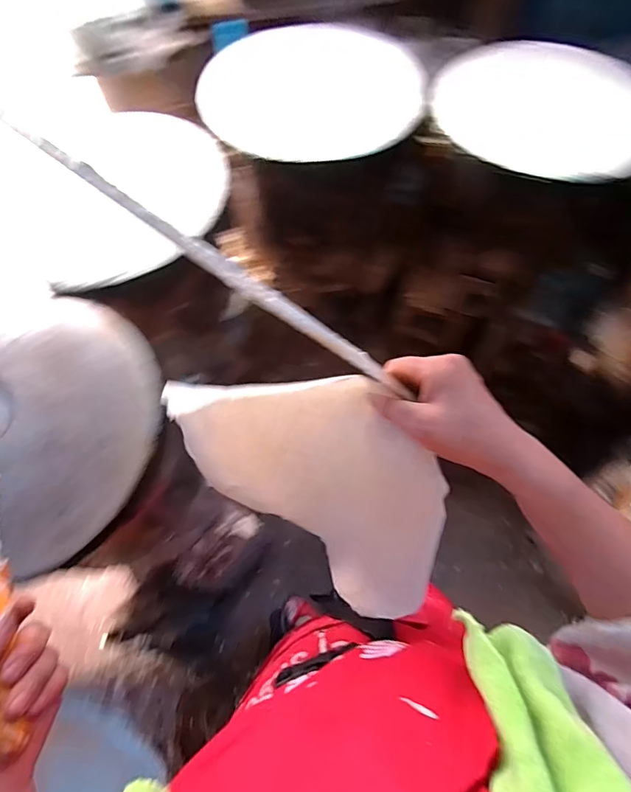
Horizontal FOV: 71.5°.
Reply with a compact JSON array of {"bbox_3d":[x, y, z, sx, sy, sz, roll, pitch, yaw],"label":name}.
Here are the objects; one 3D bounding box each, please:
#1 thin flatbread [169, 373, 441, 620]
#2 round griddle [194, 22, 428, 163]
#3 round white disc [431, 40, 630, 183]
[{"bbox_3d":[-0.011,0.085,0.452,0.288,0.230,0.128,36,74,15],"label":"thin flatbread"},{"bbox_3d":[-0.012,-0.570,0.799,0.388,0.025,0.376,-1,68,3],"label":"round griddle"},{"bbox_3d":[0.400,-0.504,0.748,0.372,0.015,0.309,11,69,7],"label":"round white disc"}]

